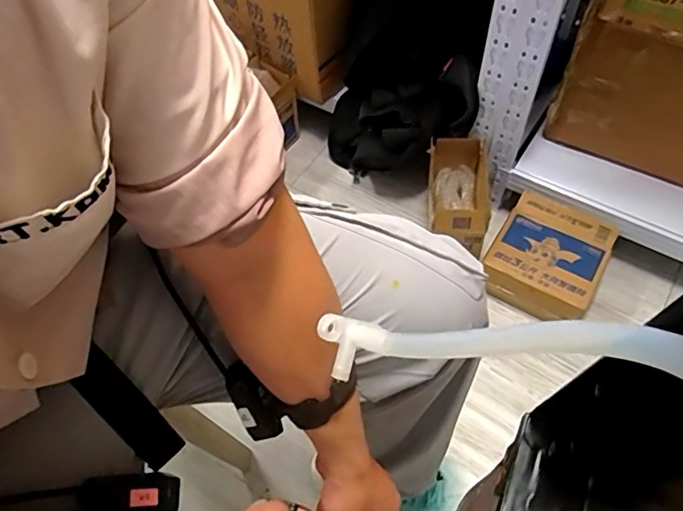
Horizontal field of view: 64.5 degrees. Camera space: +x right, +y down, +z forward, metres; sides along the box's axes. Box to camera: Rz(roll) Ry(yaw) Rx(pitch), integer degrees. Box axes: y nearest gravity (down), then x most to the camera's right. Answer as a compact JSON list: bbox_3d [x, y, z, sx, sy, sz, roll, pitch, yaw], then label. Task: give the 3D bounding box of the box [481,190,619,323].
[{"bbox_3d":[0.409,0.012,1.090,0.203,0.116,0.209,26,63,18],"label":"box"}]

